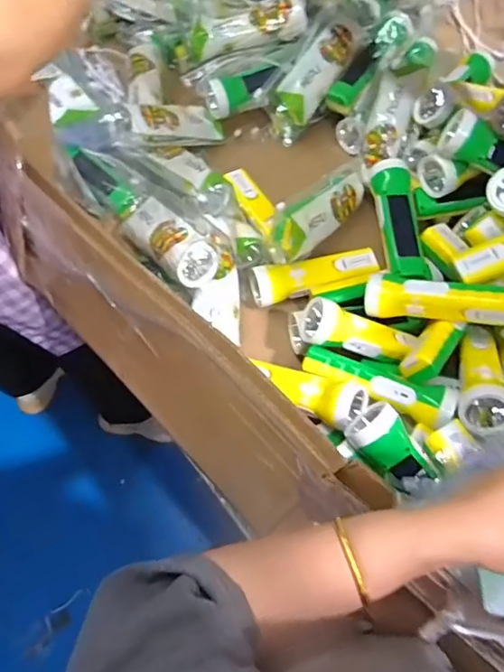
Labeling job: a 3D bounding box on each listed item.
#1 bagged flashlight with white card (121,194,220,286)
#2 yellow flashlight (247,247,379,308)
[{"bbox_3d":[-0.102,-0.120,0.642,0.057,0.053,0.150,-34,51,-16],"label":"bagged flashlight with white card"},{"bbox_3d":[0.084,-0.078,0.683,0.166,0.051,0.051,-14,65,-9],"label":"yellow flashlight"}]

